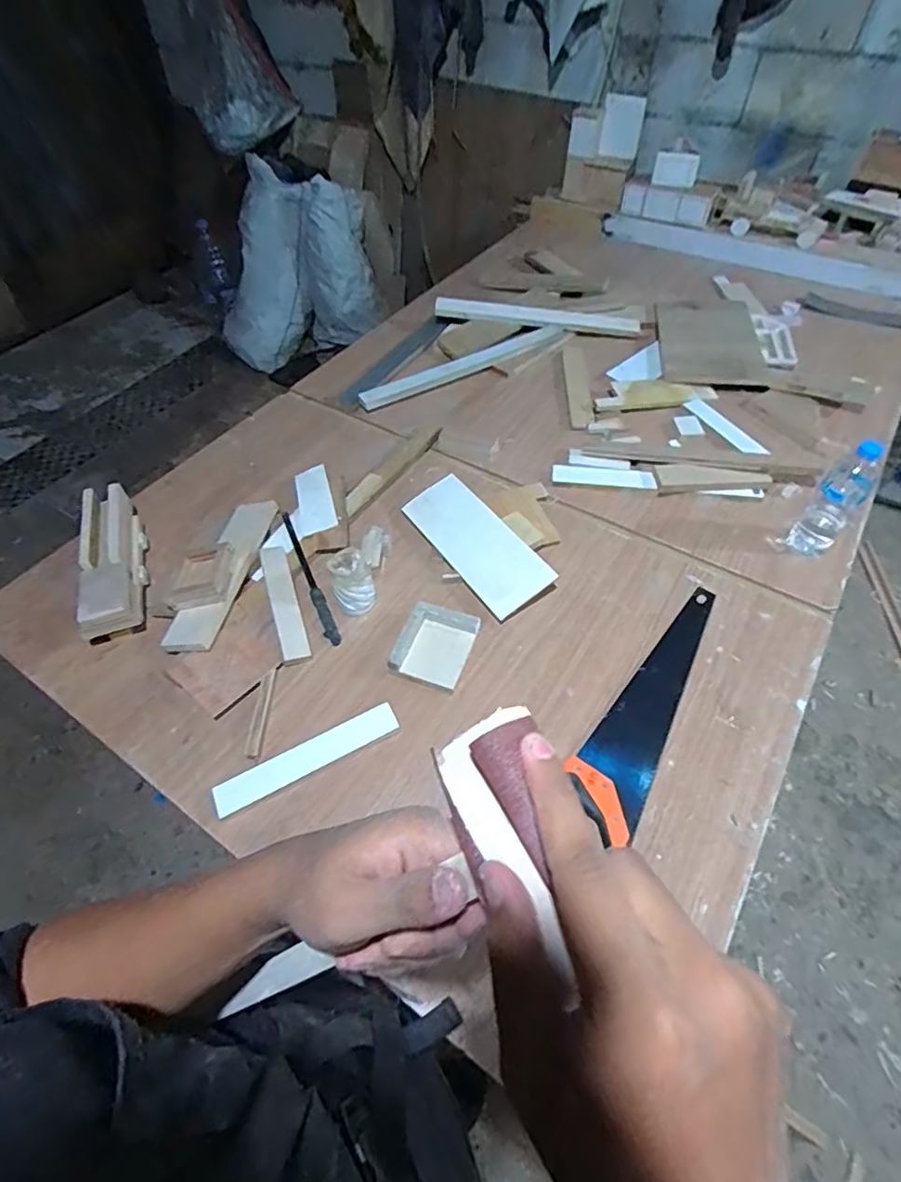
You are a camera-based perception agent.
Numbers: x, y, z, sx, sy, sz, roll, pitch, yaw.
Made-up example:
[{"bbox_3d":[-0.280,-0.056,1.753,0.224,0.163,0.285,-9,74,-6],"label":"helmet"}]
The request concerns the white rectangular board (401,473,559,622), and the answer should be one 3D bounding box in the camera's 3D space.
[{"bbox_3d":[0.042,-0.088,0.987,0.118,0.014,0.307,-37,58,-5],"label":"white rectangular board"}]

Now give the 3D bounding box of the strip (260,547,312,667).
[{"bbox_3d":[-0.271,0.018,0.921,0.044,0.013,0.226,-17,54,-11],"label":"strip"}]

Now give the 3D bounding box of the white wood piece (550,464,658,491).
[{"bbox_3d":[0.296,-0.221,1.101,0.192,0.009,0.051,5,53,5],"label":"white wood piece"}]

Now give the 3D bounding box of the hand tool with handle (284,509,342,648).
[{"bbox_3d":[-0.242,-0.027,0.971,0.020,0.019,0.284,-21,55,-14],"label":"hand tool with handle"}]

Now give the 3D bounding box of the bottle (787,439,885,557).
[{"bbox_3d":[0.630,-0.148,0.922,0.060,0.202,0.070,-37,60,-24],"label":"bottle"}]

